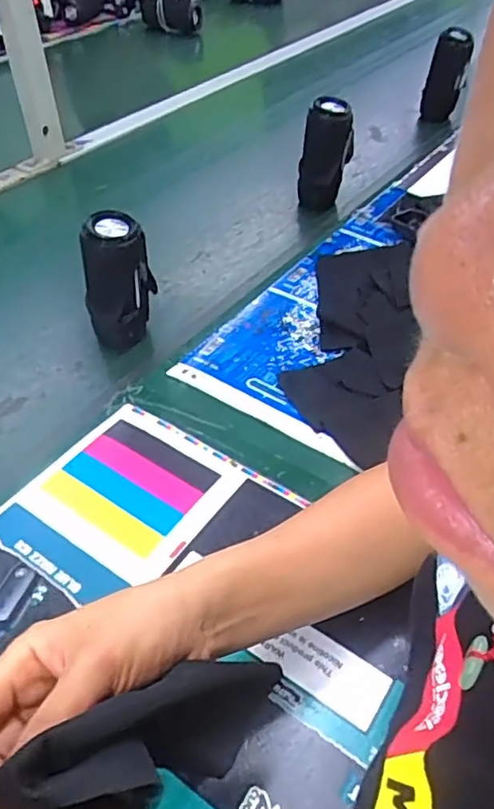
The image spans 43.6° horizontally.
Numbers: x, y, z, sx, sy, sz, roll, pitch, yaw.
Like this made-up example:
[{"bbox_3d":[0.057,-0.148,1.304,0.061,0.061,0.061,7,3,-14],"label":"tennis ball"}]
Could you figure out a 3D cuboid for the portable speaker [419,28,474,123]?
[{"bbox_3d":[0.343,-0.562,1.070,0.068,0.153,0.065,11,45,10],"label":"portable speaker"}]

